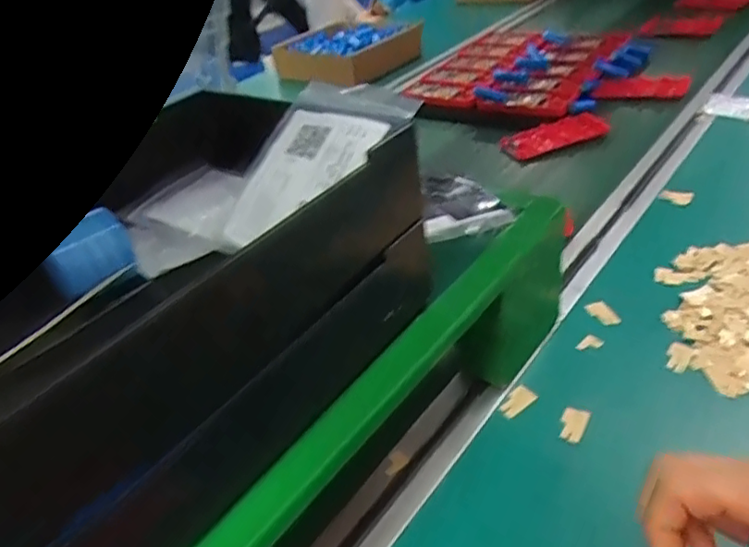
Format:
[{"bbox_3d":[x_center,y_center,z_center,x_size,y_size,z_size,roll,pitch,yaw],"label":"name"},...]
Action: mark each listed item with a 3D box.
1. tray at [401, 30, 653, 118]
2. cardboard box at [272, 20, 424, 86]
[{"bbox_3d":[0.248,-0.333,0.977,0.288,0.027,0.388,18,42,30],"label":"tray"},{"bbox_3d":[-0.045,-0.420,1.139,0.220,0.074,0.197,21,44,33],"label":"cardboard box"}]

